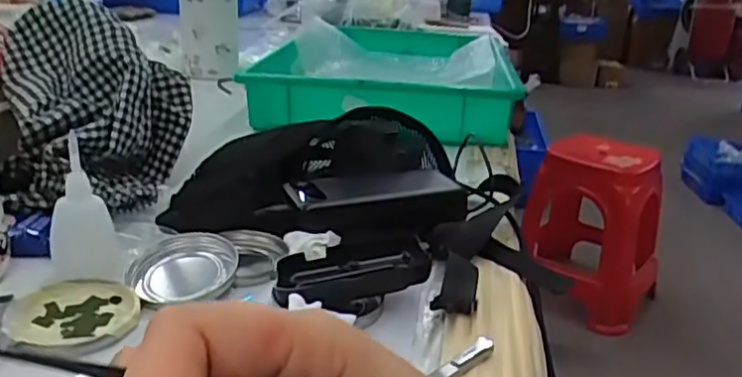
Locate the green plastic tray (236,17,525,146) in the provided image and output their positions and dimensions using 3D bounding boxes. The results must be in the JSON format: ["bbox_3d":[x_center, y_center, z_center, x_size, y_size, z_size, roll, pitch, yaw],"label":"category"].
[{"bbox_3d":[0.034,-0.179,1.057,0.351,0.098,0.563,7,22,6],"label":"green plastic tray"}]

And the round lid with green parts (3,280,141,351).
[{"bbox_3d":[-0.194,0.085,0.436,0.078,0.014,0.075,-2,22,-16],"label":"round lid with green parts"}]

